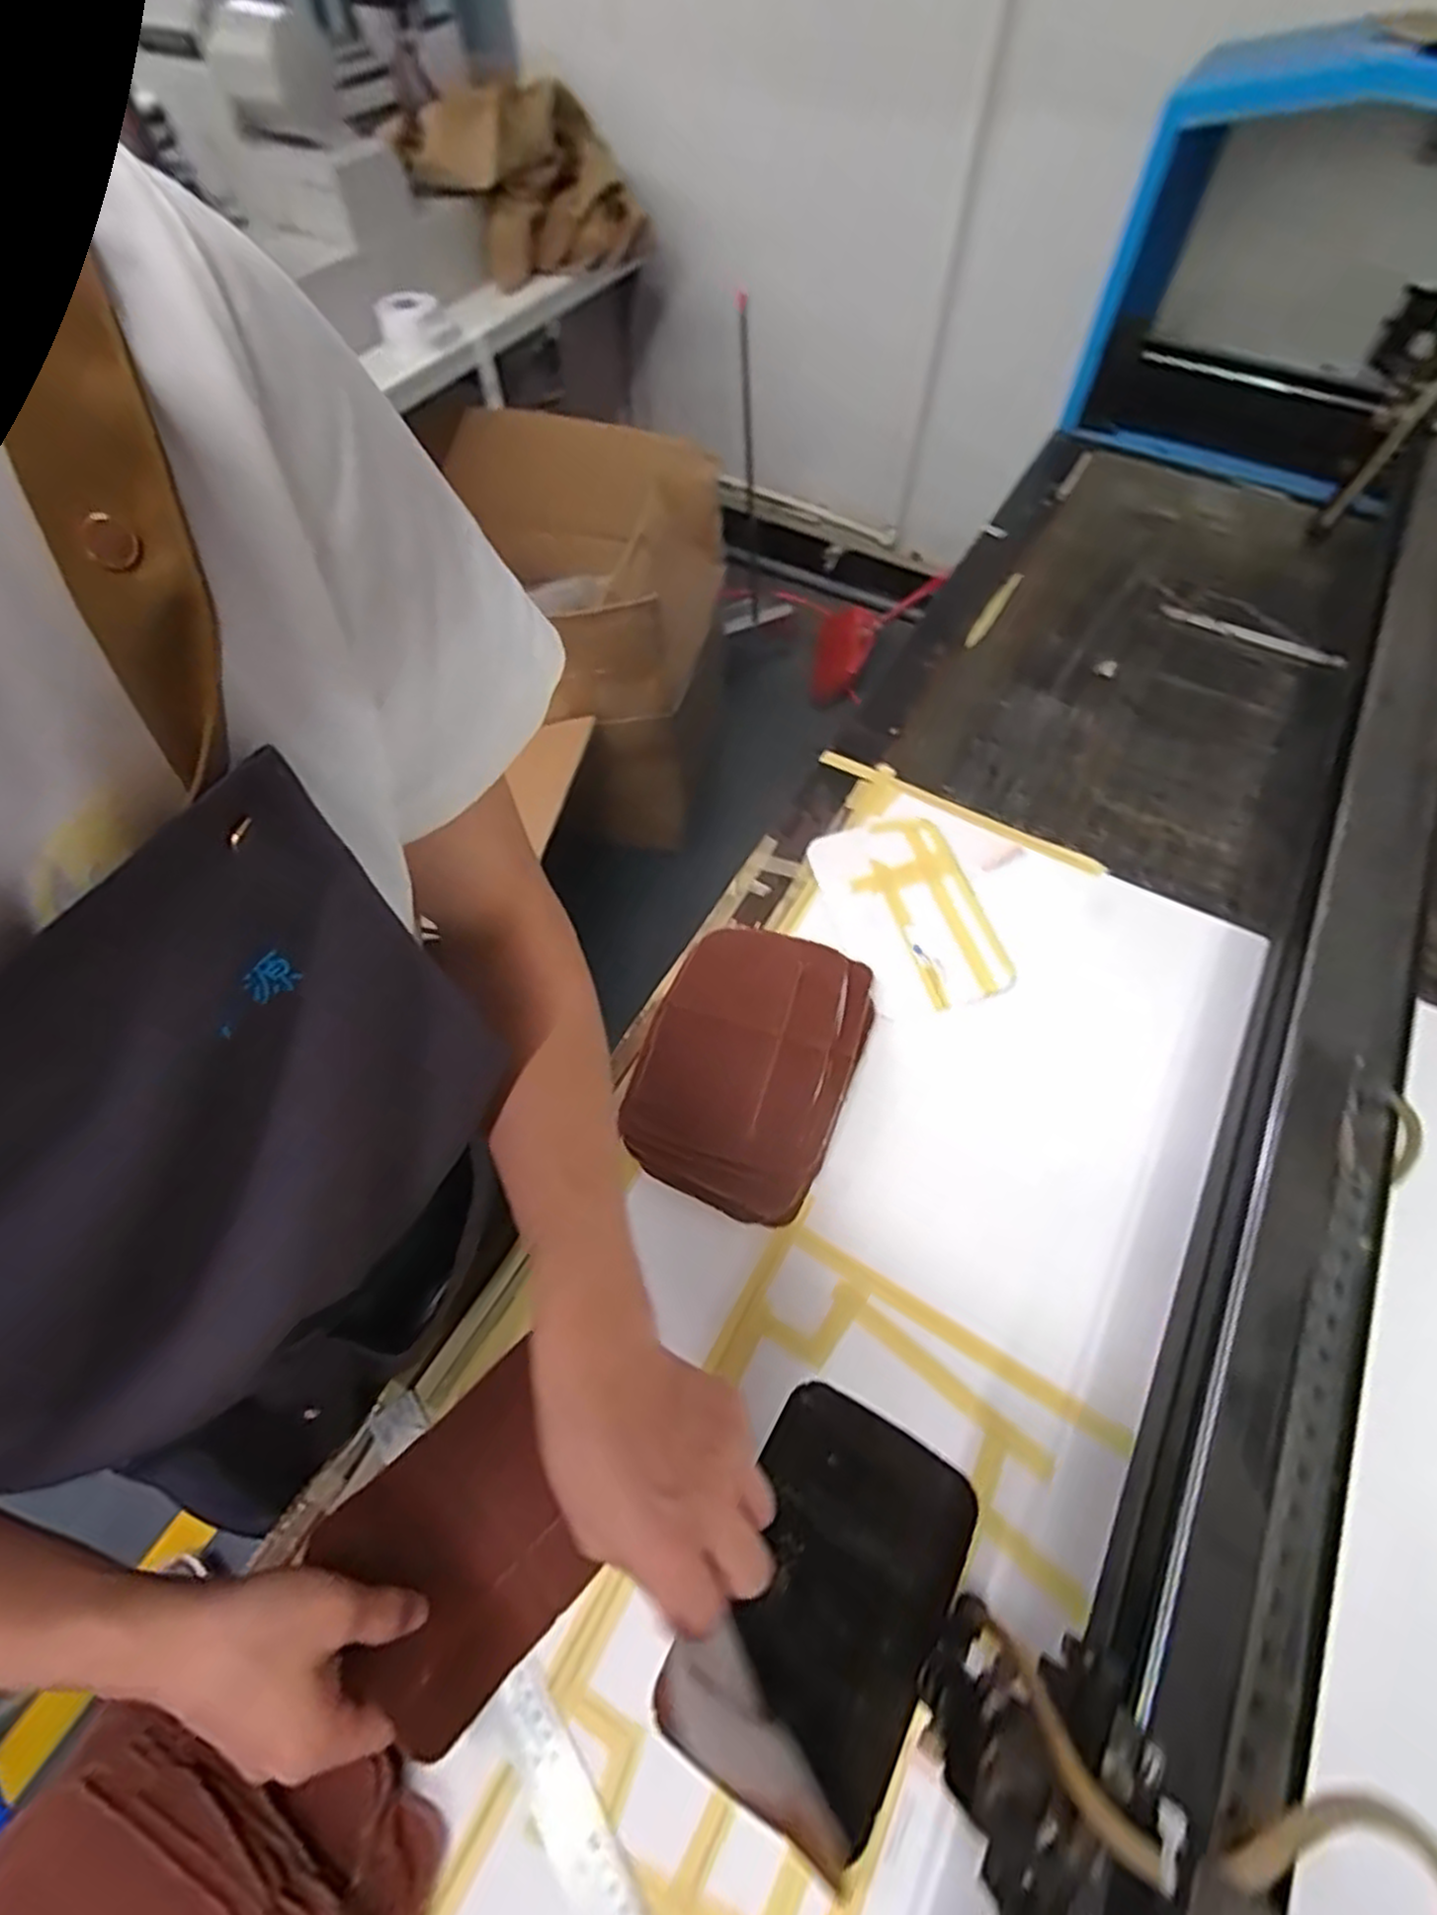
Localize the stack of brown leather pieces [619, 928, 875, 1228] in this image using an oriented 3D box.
[{"bbox_3d":[0.024,0.081,0.623,0.159,0.031,0.228,18,62,12],"label":"stack of brown leather pieces"}]

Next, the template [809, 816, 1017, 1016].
[{"bbox_3d":[0.171,-0.042,0.708,0.132,0.009,0.200,-18,63,-6],"label":"template"}]

